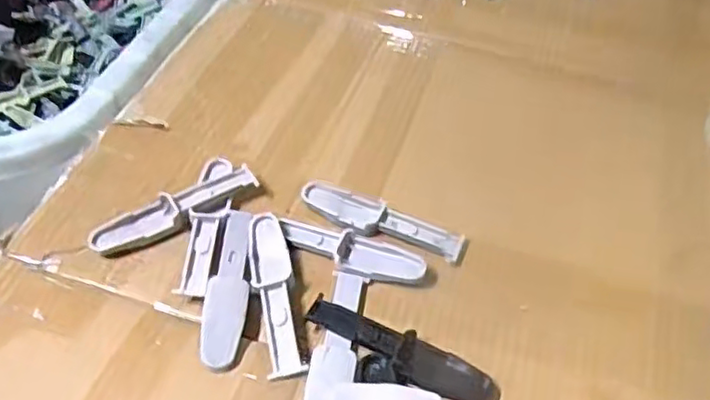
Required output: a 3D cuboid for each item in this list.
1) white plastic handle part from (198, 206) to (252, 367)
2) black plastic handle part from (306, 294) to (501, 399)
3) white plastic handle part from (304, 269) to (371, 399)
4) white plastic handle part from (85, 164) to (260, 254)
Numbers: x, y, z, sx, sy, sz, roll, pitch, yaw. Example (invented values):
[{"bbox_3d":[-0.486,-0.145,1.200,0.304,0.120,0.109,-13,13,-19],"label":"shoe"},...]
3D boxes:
[{"bbox_3d":[-0.069,0.046,0.367,0.021,0.010,0.102,3,47,-2],"label":"white plastic handle part"},{"bbox_3d":[0.023,0.081,0.344,0.106,0.009,0.025,22,49,15],"label":"black plastic handle part"},{"bbox_3d":[-0.009,0.076,0.339,0.021,0.014,0.105,9,47,4],"label":"white plastic handle part"},{"bbox_3d":[-0.109,0.005,0.399,0.102,0.013,0.024,-22,53,-23],"label":"white plastic handle part"}]

